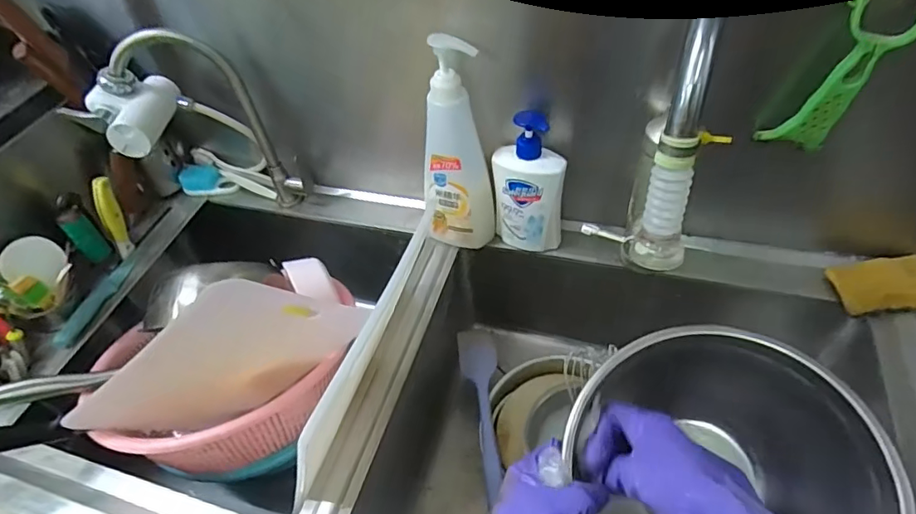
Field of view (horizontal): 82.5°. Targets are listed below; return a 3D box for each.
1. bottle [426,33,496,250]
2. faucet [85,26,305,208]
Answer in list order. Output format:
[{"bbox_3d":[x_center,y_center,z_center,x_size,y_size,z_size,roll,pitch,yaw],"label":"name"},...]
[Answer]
[{"bbox_3d":[-0.002,-0.124,0.649,0.086,0.273,0.054,-5,48,1],"label":"bottle"},{"bbox_3d":[-0.363,-0.165,0.739,0.201,0.281,0.106,-25,51,-16],"label":"faucet"}]

